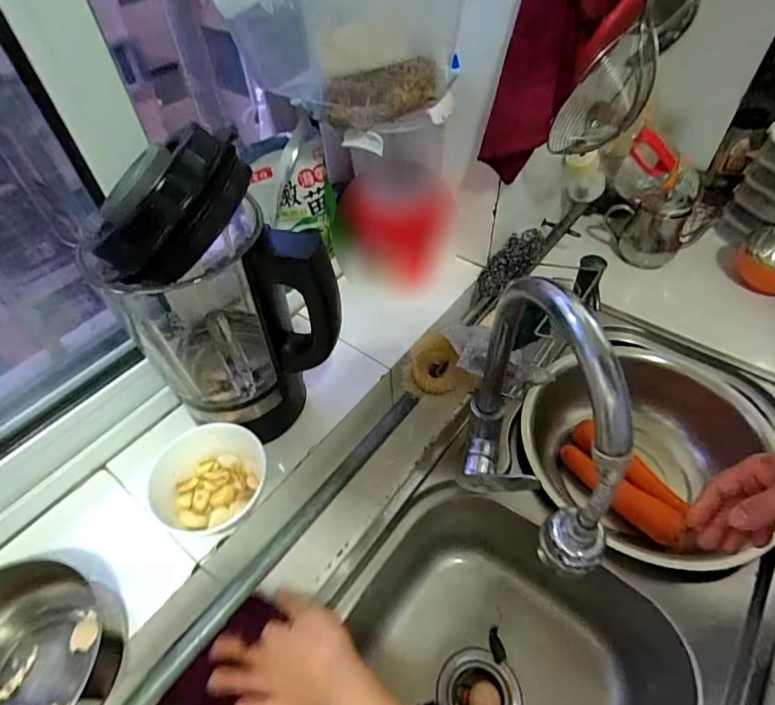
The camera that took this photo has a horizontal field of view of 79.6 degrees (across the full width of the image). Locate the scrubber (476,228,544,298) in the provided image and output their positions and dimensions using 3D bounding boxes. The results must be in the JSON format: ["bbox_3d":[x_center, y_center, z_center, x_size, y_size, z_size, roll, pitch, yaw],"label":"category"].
[{"bbox_3d":[0.179,-0.133,0.683,0.128,0.033,0.047,-44,60,-13],"label":"scrubber"}]

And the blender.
[{"bbox_3d":[-0.141,-0.051,0.441,0.166,0.284,0.116,-11,50,-7],"label":"blender"}]

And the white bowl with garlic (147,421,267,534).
[{"bbox_3d":[-0.178,0.138,0.482,0.110,0.072,0.101,-1,49,1],"label":"white bowl with garlic"}]

